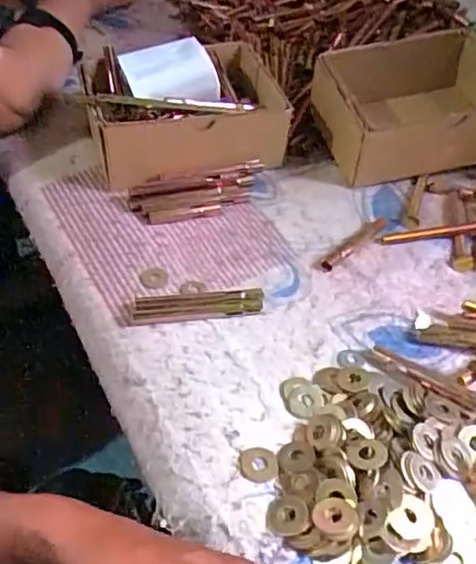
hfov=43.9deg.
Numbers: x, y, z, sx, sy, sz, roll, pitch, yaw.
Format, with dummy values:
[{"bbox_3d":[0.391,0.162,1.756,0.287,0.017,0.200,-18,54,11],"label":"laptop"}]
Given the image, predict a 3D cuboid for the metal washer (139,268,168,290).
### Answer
[{"bbox_3d":[-0.071,-0.004,0.496,0.023,0.004,0.021,5,45,2],"label":"metal washer"}]

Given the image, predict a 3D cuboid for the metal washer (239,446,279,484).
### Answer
[{"bbox_3d":[0.014,0.118,0.386,0.025,0.004,0.024,1,45,-1],"label":"metal washer"}]

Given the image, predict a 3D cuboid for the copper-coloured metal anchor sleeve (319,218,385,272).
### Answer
[{"bbox_3d":[0.107,-0.035,0.533,0.090,0.008,0.014,-33,55,-31],"label":"copper-coloured metal anchor sleeve"}]

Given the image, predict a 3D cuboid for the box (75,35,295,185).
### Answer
[{"bbox_3d":[-0.057,-0.177,0.594,0.177,0.091,0.138,-11,46,-13],"label":"box"}]

